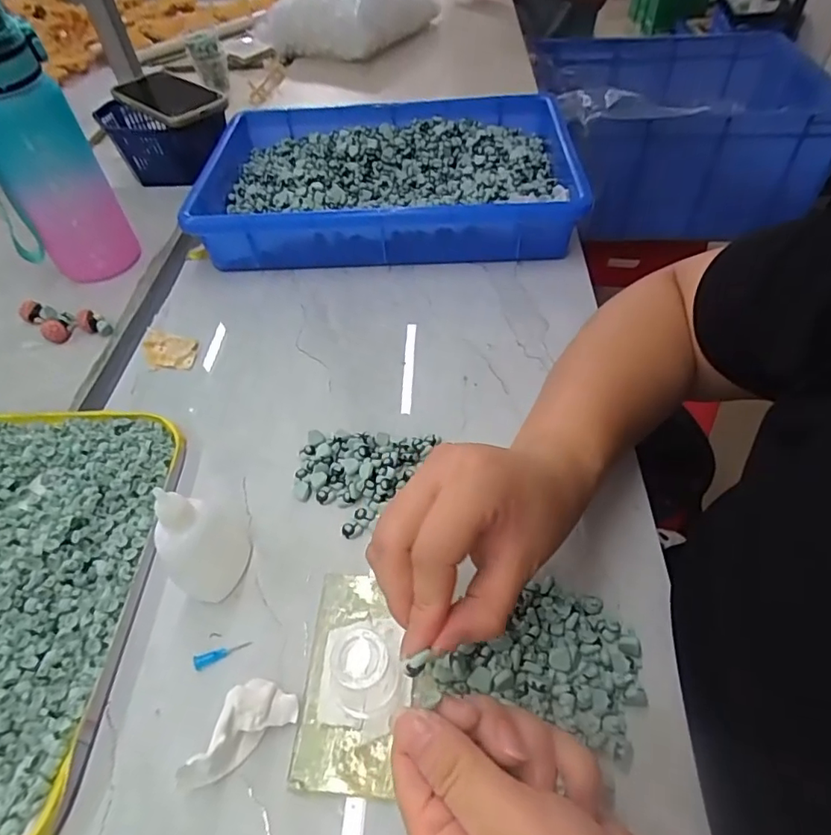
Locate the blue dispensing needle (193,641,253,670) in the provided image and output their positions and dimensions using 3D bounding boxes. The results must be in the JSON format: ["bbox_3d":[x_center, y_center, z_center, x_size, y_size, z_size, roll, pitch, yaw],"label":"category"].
[{"bbox_3d":[-0.107,0.130,0.296,0.031,0.005,0.006,-19,52,-12],"label":"blue dispensing needle"}]

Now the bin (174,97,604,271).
[{"bbox_3d":[-0.030,-0.248,0.560,0.359,0.068,0.235,-1,50,3],"label":"bin"}]

